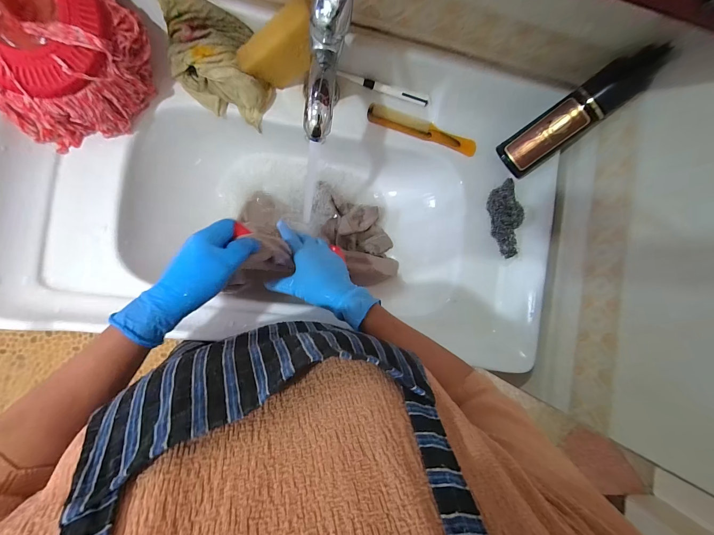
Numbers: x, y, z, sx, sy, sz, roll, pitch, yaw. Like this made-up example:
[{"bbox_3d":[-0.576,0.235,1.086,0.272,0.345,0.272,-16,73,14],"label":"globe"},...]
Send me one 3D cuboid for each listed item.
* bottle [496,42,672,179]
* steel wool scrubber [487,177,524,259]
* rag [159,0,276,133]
[{"bbox_3d":[0.329,-0.229,0.459,0.066,0.041,0.211,49,126,-6],"label":"bottle"},{"bbox_3d":[0.262,-0.086,0.520,0.056,0.030,0.131,-9,91,-10],"label":"steel wool scrubber"},{"bbox_3d":[-0.192,-0.290,0.423,0.140,0.101,0.103,9,88,-10],"label":"rag"}]

